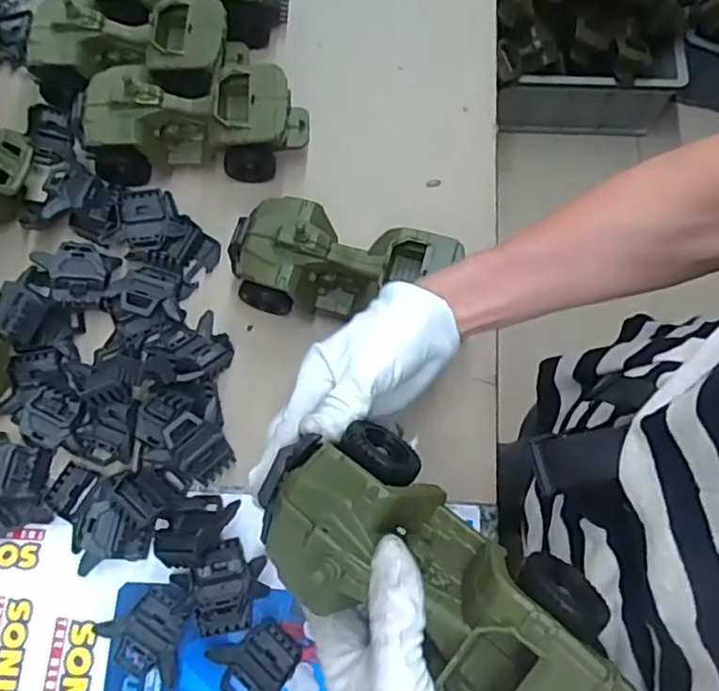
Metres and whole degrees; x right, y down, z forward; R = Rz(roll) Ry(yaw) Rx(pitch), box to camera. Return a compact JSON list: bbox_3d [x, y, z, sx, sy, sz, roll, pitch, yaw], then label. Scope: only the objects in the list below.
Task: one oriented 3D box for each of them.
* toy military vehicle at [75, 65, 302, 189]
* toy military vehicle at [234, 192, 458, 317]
[{"bbox_3d":[-0.143,-0.195,0.570,0.186,0.080,0.072,-3,71,-3],"label":"toy military vehicle"},{"bbox_3d":[-0.012,-0.059,0.531,0.181,0.078,0.081,16,71,4],"label":"toy military vehicle"}]

